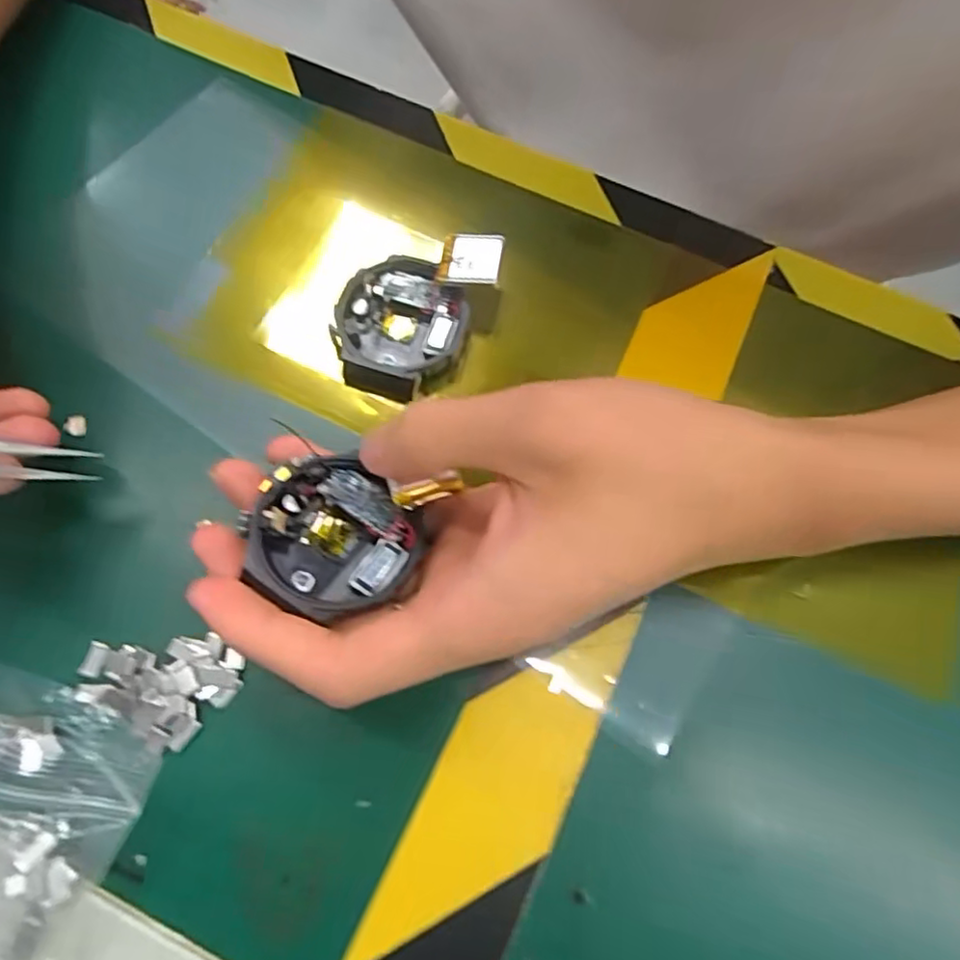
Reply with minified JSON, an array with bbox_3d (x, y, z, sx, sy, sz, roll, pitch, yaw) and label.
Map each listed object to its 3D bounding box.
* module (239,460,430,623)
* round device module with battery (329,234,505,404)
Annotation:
[{"bbox_3d":[-0.042,0.017,0.181,0.045,0.014,0.044,1,69,-2],"label":"module"},{"bbox_3d":[-0.026,-0.064,0.231,0.046,0.020,0.066,30,73,8],"label":"round device module with battery"}]

